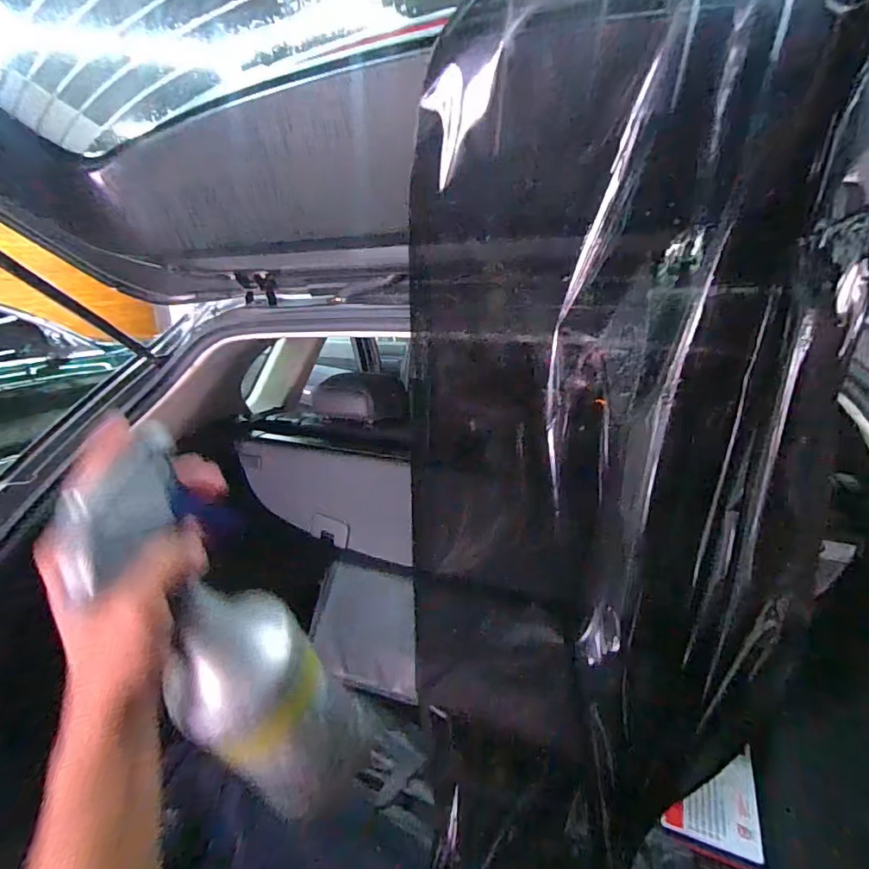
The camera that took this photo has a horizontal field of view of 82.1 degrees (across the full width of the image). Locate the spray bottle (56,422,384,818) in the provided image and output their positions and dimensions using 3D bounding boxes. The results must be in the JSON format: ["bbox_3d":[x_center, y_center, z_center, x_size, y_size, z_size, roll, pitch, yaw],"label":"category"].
[{"bbox_3d":[-0.126,0.141,0.325,0.077,0.291,0.084,-26,23,-8],"label":"spray bottle"}]

